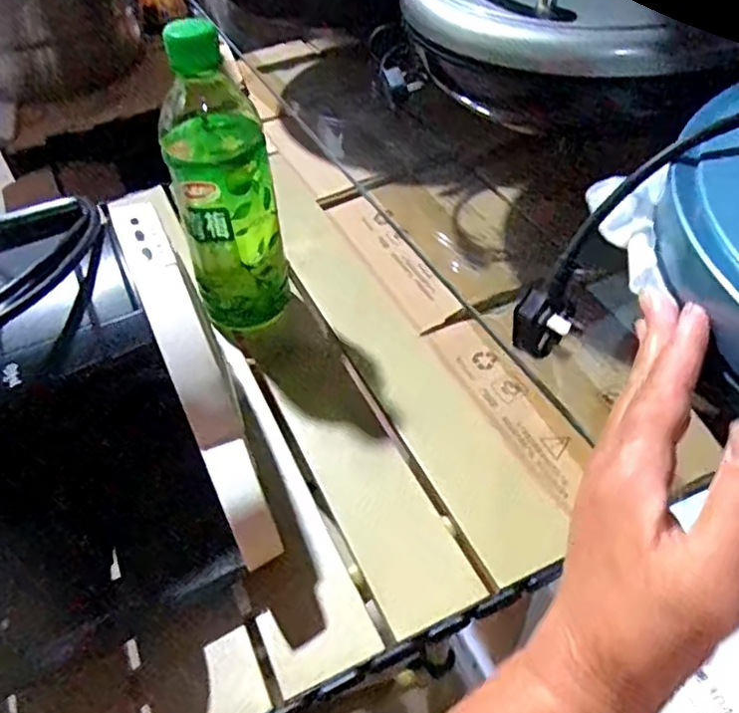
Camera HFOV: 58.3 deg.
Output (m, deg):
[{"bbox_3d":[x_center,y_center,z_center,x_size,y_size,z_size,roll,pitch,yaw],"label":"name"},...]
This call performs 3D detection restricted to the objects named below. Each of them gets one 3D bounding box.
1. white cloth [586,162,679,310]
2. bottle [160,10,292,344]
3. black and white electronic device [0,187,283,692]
[{"bbox_3d":[0.135,-0.062,0.333,0.032,0.026,0.088,-1,53,4],"label":"white cloth"},{"bbox_3d":[-0.095,-0.112,0.436,0.061,0.193,0.070,-11,47,-6],"label":"bottle"},{"bbox_3d":[-0.194,0.040,0.353,0.234,0.147,0.225,-18,48,-12],"label":"black and white electronic device"}]

